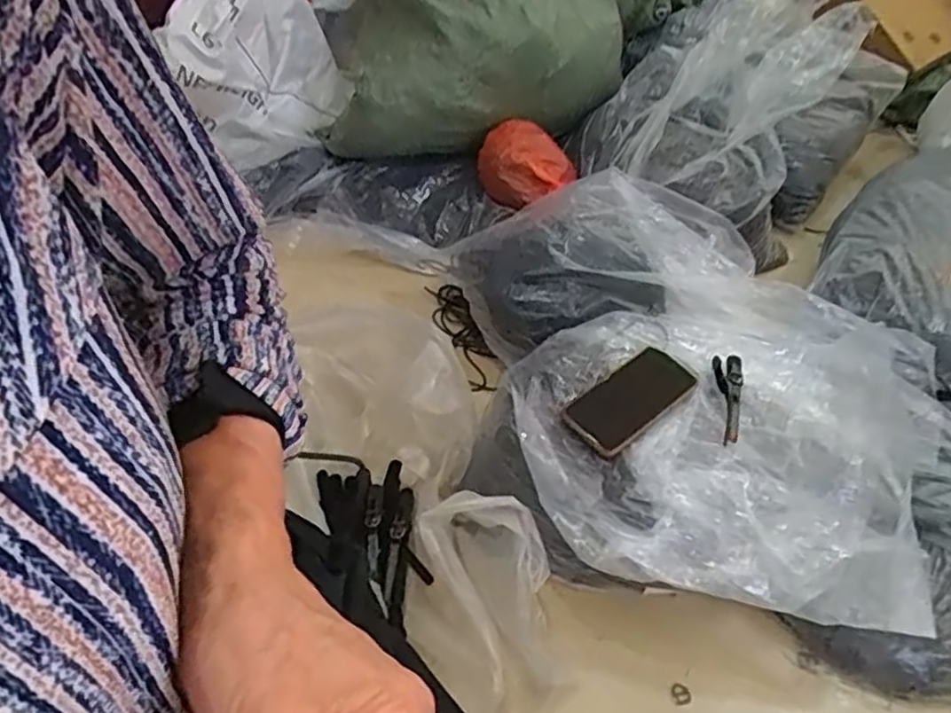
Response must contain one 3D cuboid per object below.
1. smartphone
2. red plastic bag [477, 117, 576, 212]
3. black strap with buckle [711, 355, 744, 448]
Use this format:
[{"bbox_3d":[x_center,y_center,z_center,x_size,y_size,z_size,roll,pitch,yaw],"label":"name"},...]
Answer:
[{"bbox_3d":[0.179,0.047,0.787,0.152,0.013,0.078,-36,58,-19],"label":"smartphone"},{"bbox_3d":[0.097,-0.330,1.187,0.149,0.106,0.130,-21,52,-22],"label":"red plastic bag"},{"bbox_3d":[0.299,0.050,0.805,0.033,0.010,0.140,8,47,3],"label":"black strap with buckle"}]

